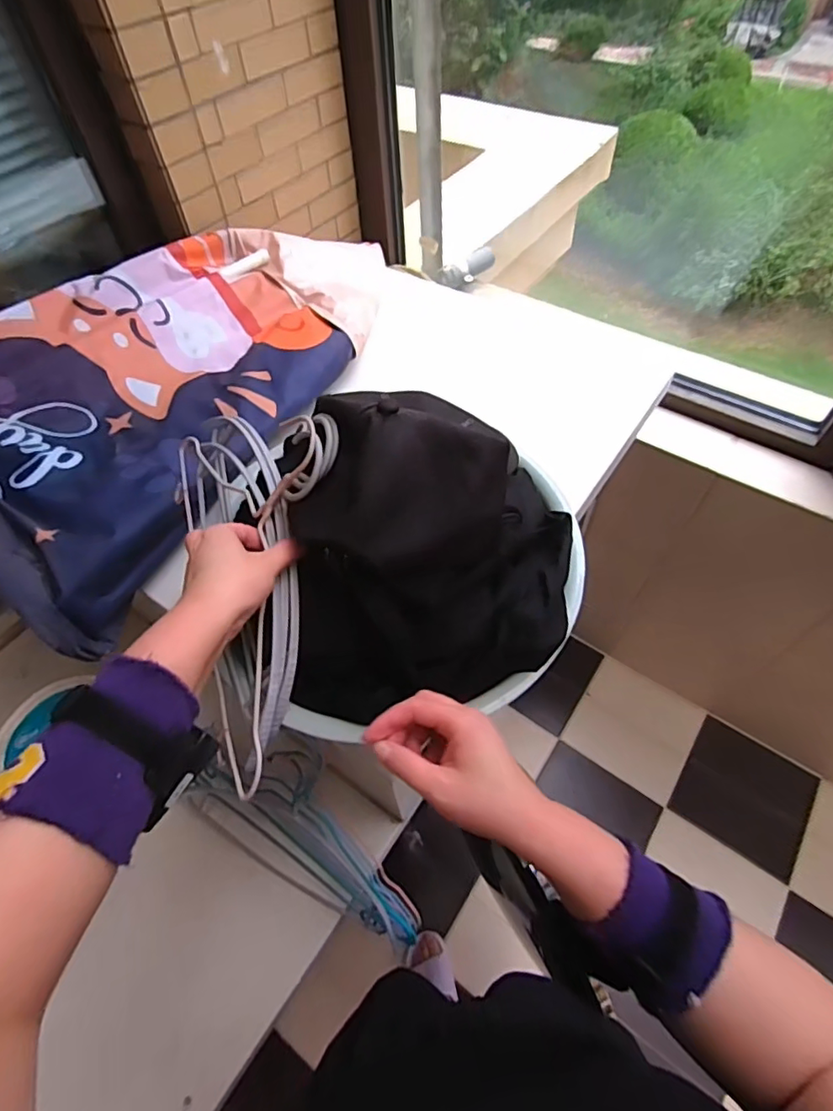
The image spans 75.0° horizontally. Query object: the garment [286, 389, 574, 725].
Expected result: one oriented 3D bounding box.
[{"bbox_3d":[-0.003,-0.003,0.448,0.297,0.178,0.217,-5,57,-2],"label":"garment"}]

